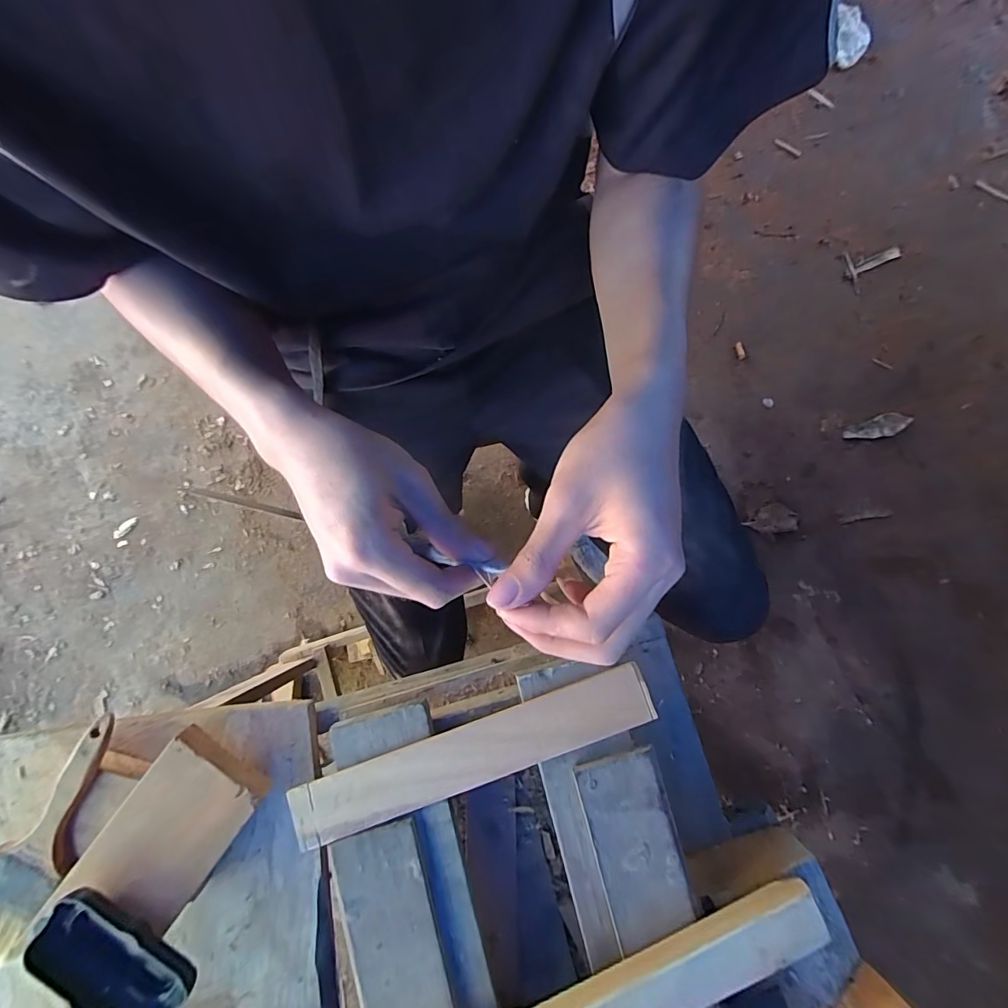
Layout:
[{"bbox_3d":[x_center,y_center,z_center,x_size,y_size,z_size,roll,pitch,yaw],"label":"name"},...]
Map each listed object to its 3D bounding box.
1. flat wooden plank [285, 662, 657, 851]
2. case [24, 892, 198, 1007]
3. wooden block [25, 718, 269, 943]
[{"bbox_3d":[-0.024,0.200,0.372,0.293,0.010,0.046,-19,80,-4],"label":"flat wooden plank"},{"bbox_3d":[-0.269,0.319,0.321,0.104,0.028,0.053,33,80,5],"label":"case"},{"bbox_3d":[-0.256,0.252,0.353,0.084,0.027,0.127,34,81,5],"label":"wooden block"}]

